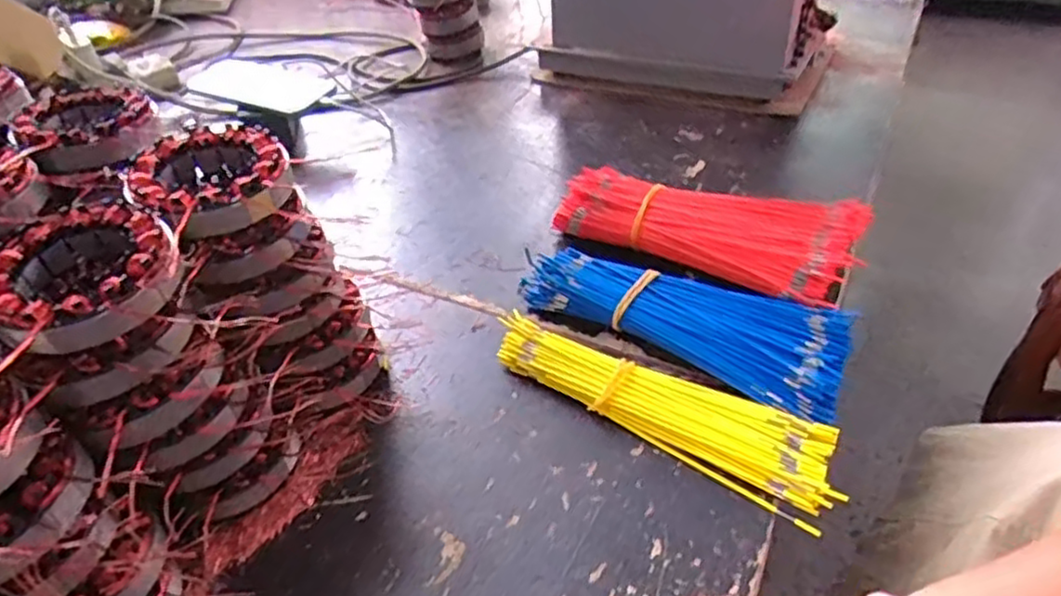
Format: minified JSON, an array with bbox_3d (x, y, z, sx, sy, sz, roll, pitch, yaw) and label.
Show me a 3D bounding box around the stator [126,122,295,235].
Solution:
[{"bbox_3d":[-0.186,-0.070,0.413,0.083,0.024,0.087,-23,42,-22],"label":"stator"}]

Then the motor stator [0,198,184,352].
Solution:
[{"bbox_3d":[-0.220,-0.011,0.350,0.086,0.029,0.096,-29,45,-28],"label":"motor stator"}]

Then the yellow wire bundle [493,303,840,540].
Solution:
[{"bbox_3d":[0.088,0.068,0.484,0.242,0.026,0.068,25,47,31],"label":"yellow wire bundle"}]

